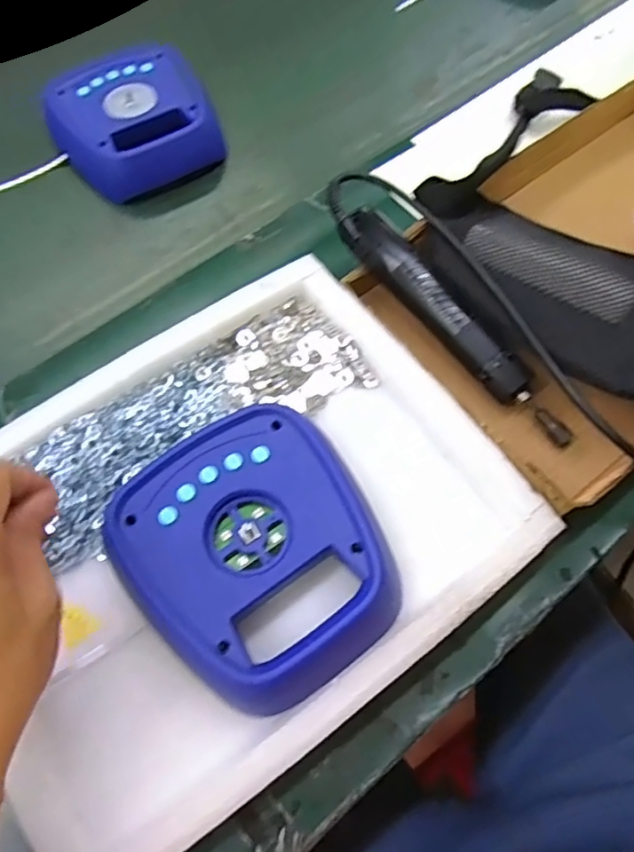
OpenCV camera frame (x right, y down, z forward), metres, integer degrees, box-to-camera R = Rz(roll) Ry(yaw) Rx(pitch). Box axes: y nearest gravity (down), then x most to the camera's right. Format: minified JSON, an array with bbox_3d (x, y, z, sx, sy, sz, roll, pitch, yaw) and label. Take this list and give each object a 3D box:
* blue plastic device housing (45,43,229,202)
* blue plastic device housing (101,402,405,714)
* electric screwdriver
[{"bbox_3d":[-0.190,-0.320,0.610,0.154,0.048,0.168,-30,66,-12],"label":"blue plastic device housing"},{"bbox_3d":[-0.038,0.078,0.379,0.147,0.035,0.175,-36,68,-14],"label":"blue plastic device housing"},{"bbox_3d":[0.107,-0.082,0.462,0.037,0.048,0.242,-35,68,-14],"label":"electric screwdriver"}]

